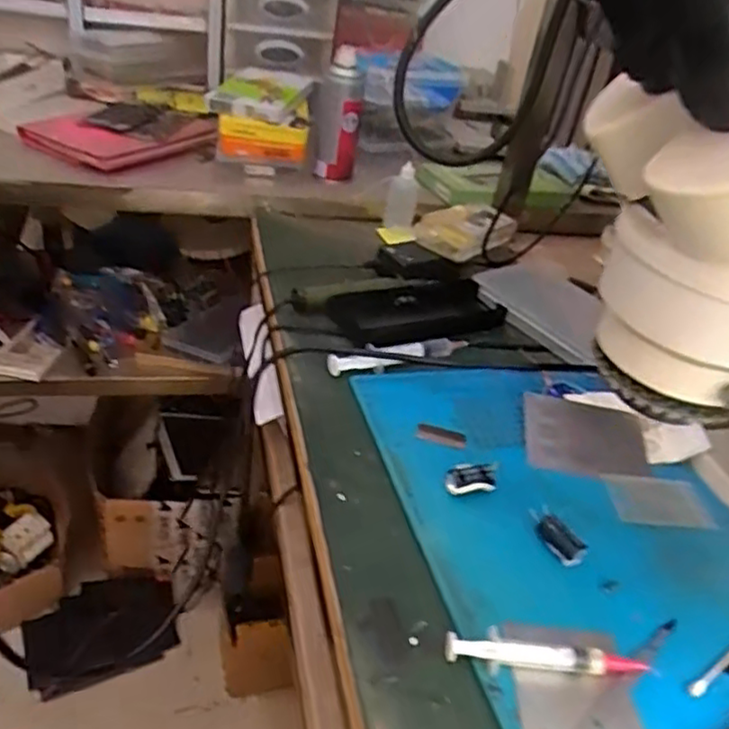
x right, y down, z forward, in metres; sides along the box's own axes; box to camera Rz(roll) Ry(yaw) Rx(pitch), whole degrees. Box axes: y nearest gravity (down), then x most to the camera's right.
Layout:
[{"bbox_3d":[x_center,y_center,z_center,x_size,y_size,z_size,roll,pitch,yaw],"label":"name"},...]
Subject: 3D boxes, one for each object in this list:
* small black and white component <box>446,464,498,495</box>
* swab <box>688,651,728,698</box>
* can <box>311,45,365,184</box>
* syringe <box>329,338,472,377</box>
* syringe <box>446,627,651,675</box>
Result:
[{"bbox_3d":[0.075,0.082,0.494,0.036,0.017,0.019,-6,38,-18],"label":"small black and white component"},{"bbox_3d":[0.213,0.178,0.410,0.072,0.004,0.007,-20,44,-33],"label":"swab"},{"bbox_3d":[-0.033,-0.300,0.841,0.061,0.140,0.050,4,36,-5],"label":"can"},{"bbox_3d":[0.034,-0.010,0.613,0.139,0.020,0.022,-12,40,-25],"label":"syringe"},{"bbox_3d":[0.103,0.165,0.390,0.115,0.016,0.017,4,36,-5],"label":"syringe"}]

